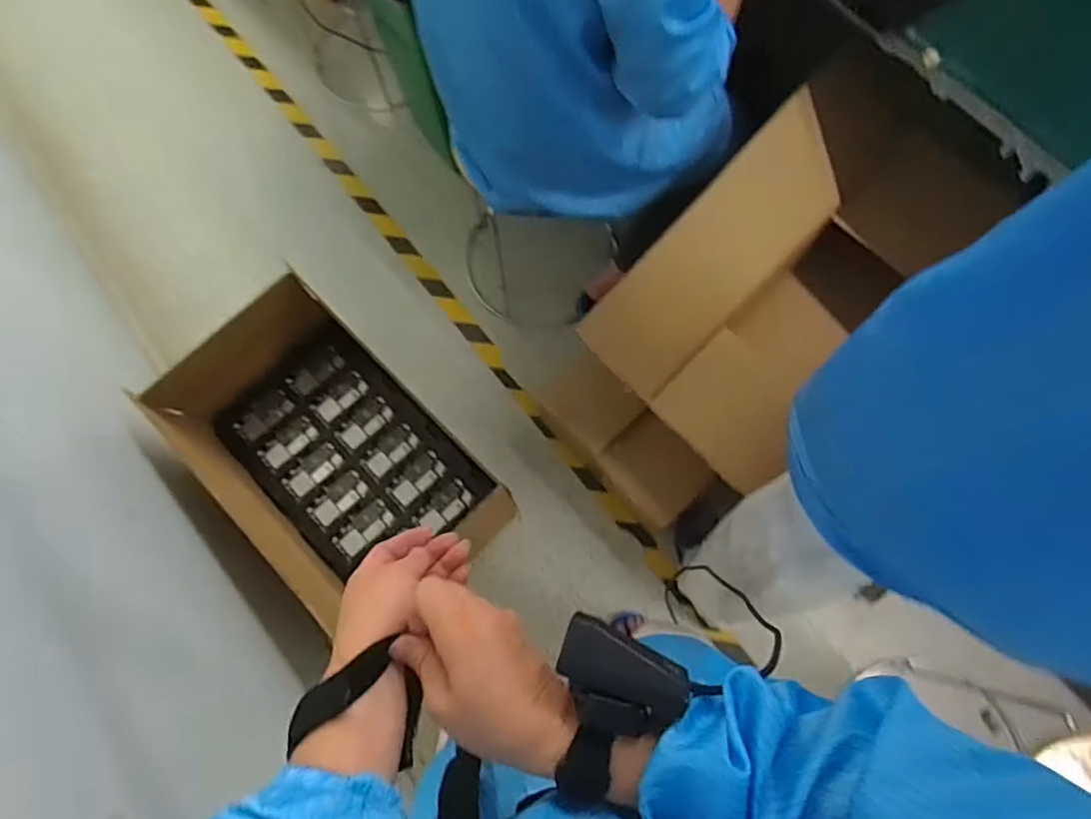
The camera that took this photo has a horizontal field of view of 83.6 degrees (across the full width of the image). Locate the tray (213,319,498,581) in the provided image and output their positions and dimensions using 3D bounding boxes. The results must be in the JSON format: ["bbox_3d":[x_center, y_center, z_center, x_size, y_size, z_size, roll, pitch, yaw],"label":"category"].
[{"bbox_3d":[-0.411,0.089,1.272,0.341,0.056,0.528,-44,76,-11],"label":"tray"}]

